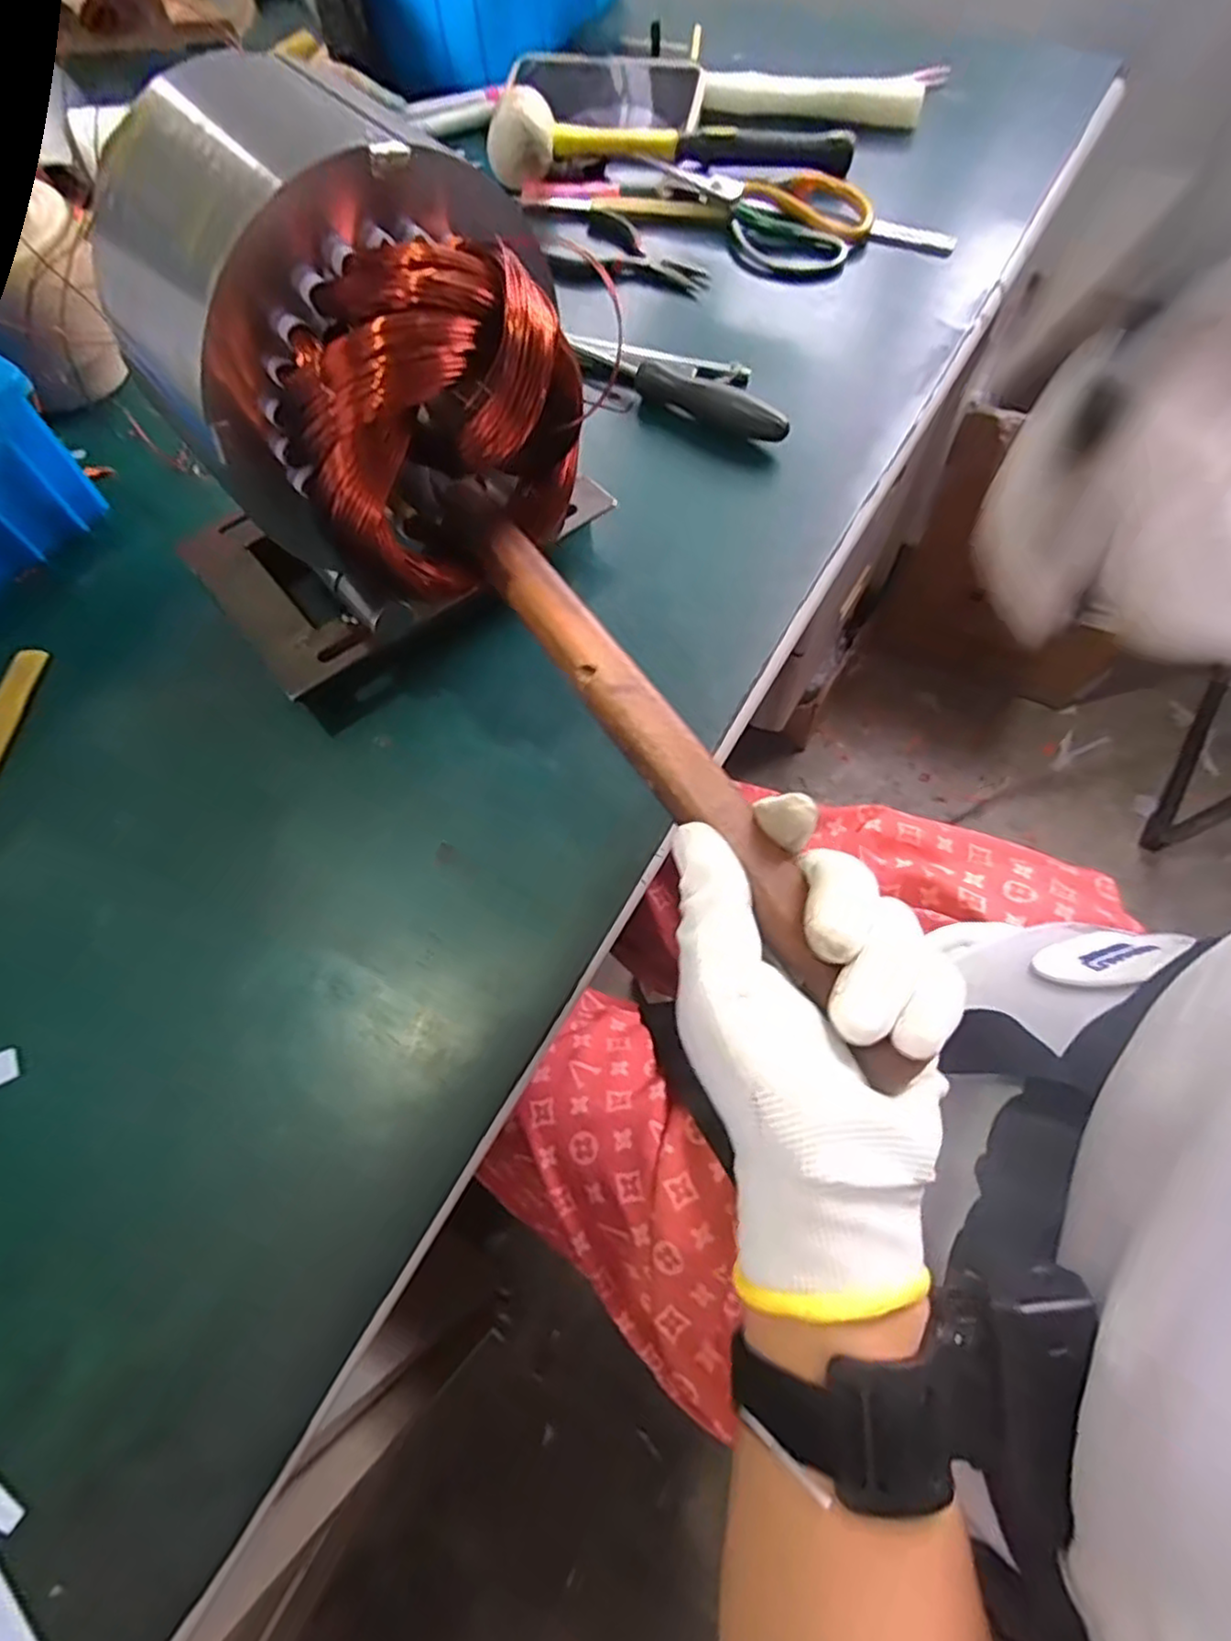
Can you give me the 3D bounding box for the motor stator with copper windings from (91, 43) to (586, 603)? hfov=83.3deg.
[{"bbox_3d":[-0.091,-0.154,0.250,0.117,0.123,0.130,-33,68,-12],"label":"motor stator with copper windings"}]

